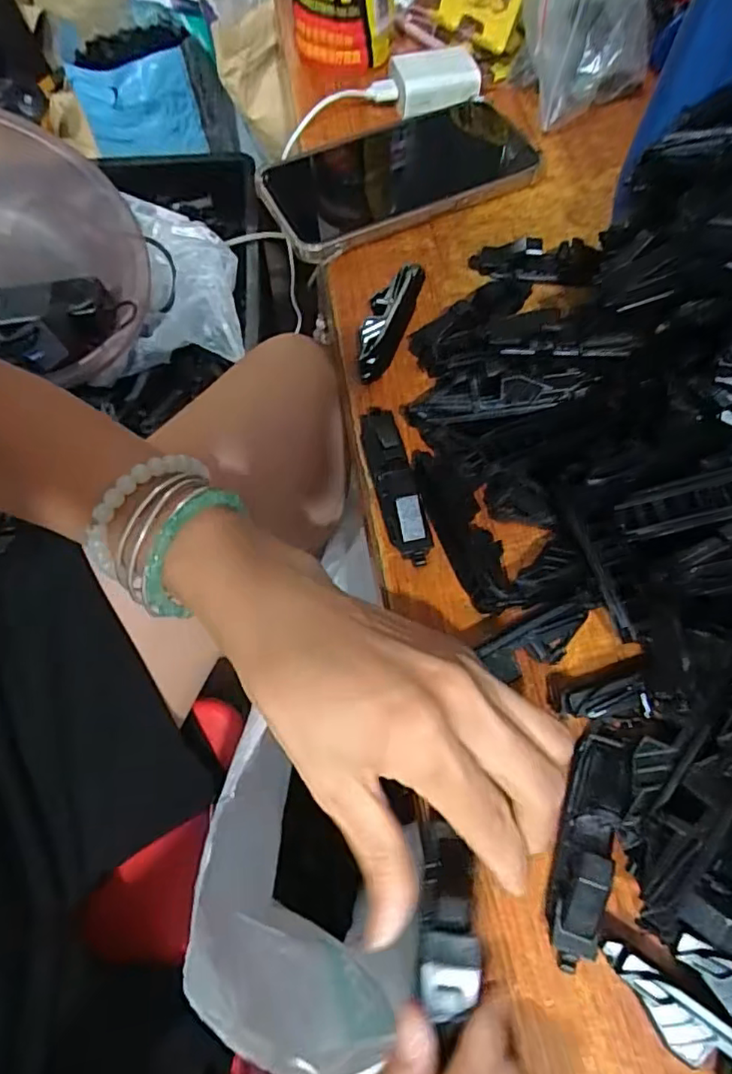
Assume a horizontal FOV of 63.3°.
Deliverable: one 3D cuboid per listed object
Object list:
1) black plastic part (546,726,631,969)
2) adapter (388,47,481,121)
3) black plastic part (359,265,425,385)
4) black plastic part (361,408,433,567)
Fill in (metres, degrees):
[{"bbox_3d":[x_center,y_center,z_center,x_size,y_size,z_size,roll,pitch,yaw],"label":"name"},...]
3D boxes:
[{"bbox_3d":[0.080,0.111,0.213,0.018,0.019,0.076,17,66,7],"label":"black plastic part"},{"bbox_3d":[0.047,-0.305,0.395,0.054,0.019,0.051,-9,66,-4],"label":"adapter"},{"bbox_3d":[0.010,-0.115,0.317,0.022,0.017,0.077,16,66,7],"label":"black plastic part"},{"bbox_3d":[0.014,-0.027,0.276,0.019,0.019,0.080,-14,66,-7],"label":"black plastic part"}]

